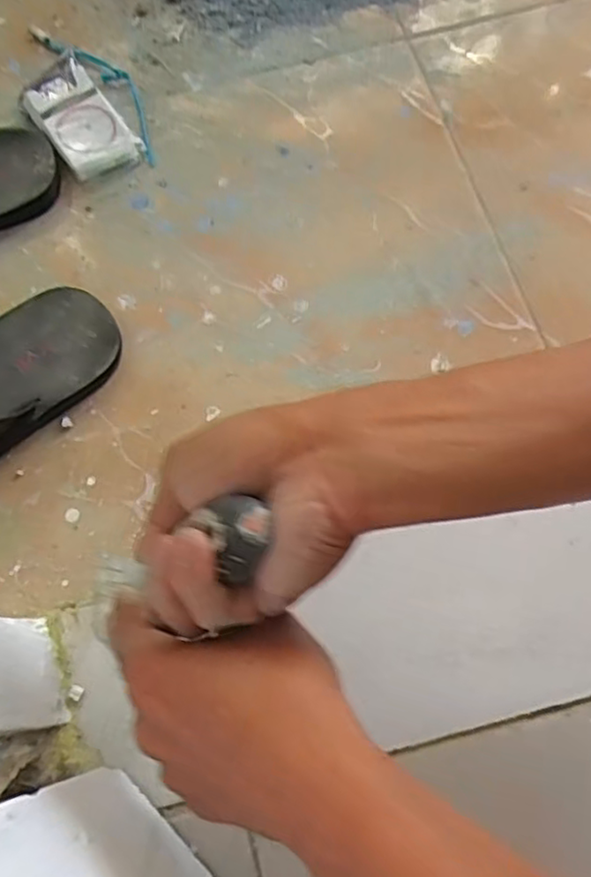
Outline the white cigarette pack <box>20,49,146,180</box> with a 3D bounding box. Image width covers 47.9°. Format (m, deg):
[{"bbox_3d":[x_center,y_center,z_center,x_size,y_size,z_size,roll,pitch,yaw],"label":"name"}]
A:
[{"bbox_3d":[-0.179,-0.262,0.543,0.059,0.023,0.119,-37,72,-10],"label":"white cigarette pack"}]

